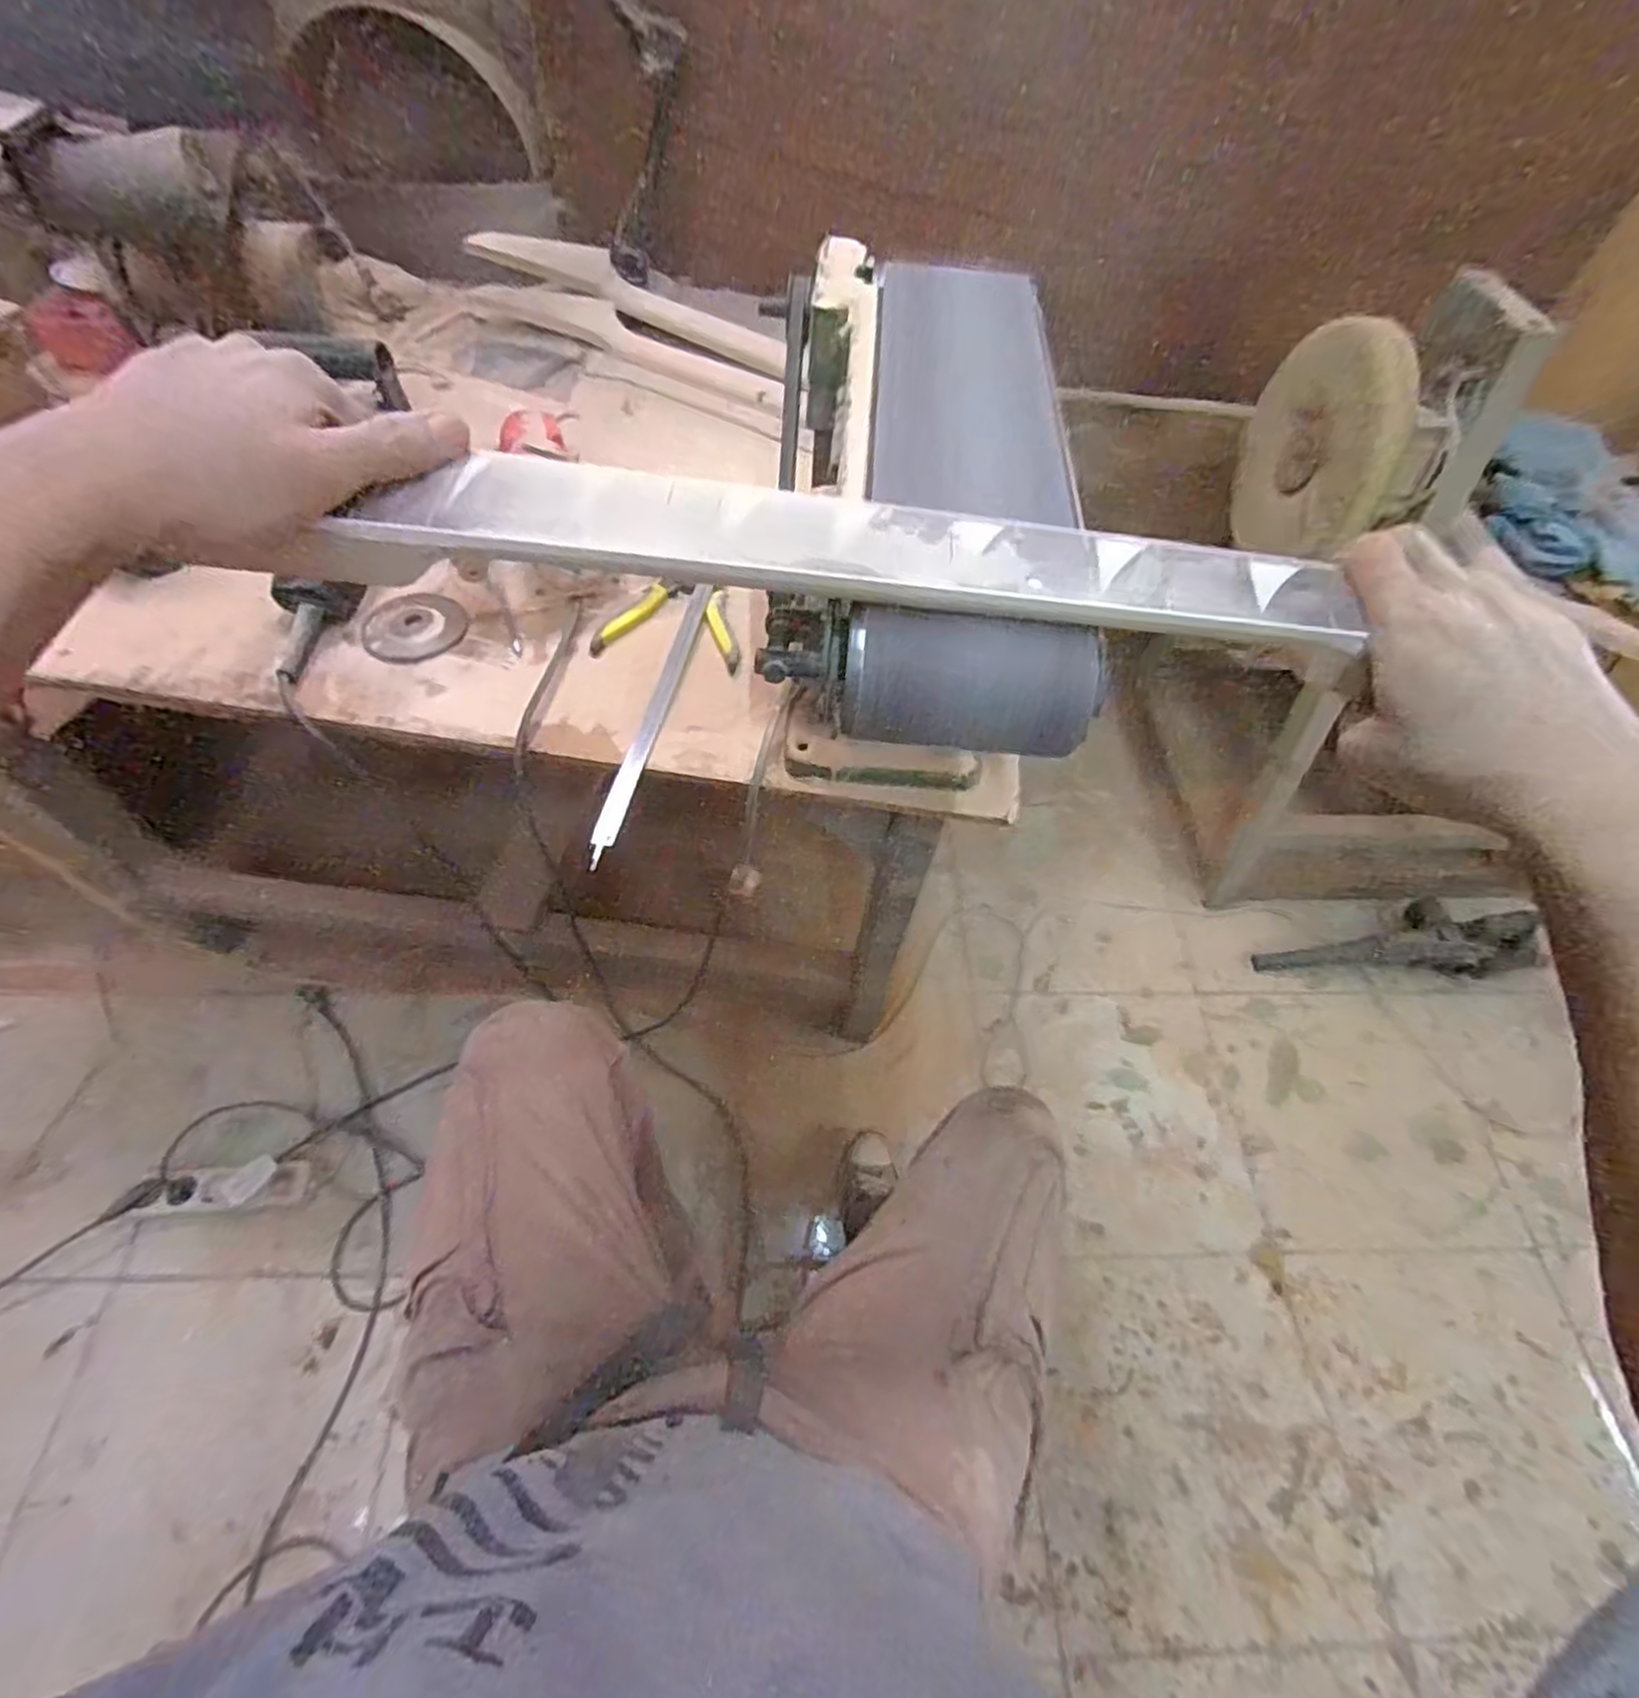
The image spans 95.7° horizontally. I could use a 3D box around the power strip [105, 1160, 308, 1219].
[{"bbox_3d":[-0.852,0.484,1.056,0.233,0.035,0.058,-3,58,-6],"label":"power strip"}]

